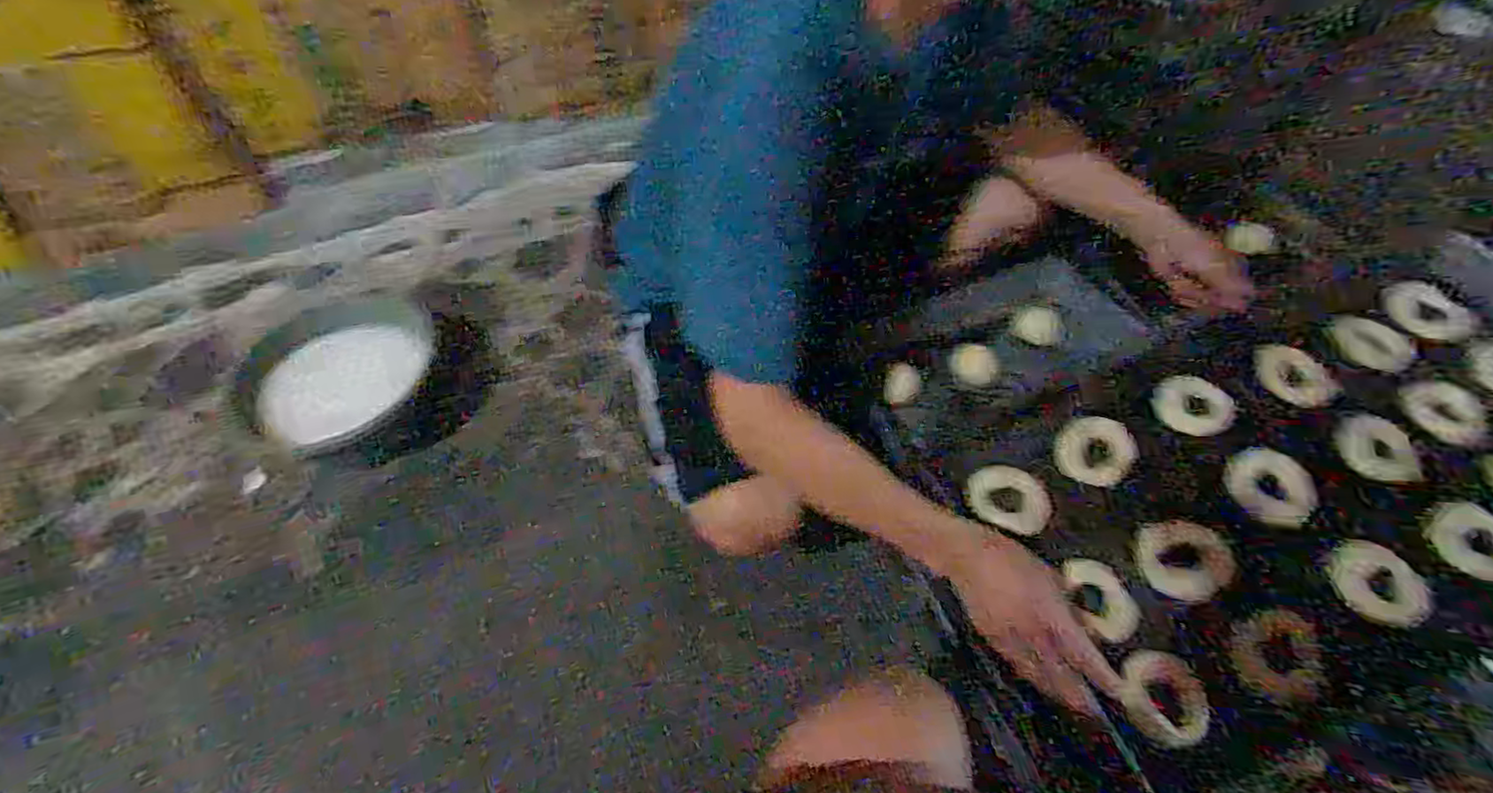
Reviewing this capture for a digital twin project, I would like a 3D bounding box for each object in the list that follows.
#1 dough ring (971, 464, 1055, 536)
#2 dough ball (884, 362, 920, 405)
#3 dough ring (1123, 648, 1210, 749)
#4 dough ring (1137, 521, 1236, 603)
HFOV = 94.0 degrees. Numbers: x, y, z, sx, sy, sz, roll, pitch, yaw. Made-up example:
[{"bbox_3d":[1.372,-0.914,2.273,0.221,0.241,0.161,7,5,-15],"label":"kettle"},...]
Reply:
[{"bbox_3d":[0.277,0.108,0.734,0.084,0.021,0.070,22,77,17],"label":"dough ring"},{"bbox_3d":[0.192,-0.016,0.858,0.040,0.029,0.052,15,56,10],"label":"dough ball"},{"bbox_3d":[0.365,0.259,0.607,0.095,0.019,0.095,13,49,-16],"label":"dough ring"},{"bbox_3d":[0.434,0.157,0.680,0.092,0.024,0.076,-8,55,-6],"label":"dough ring"}]

